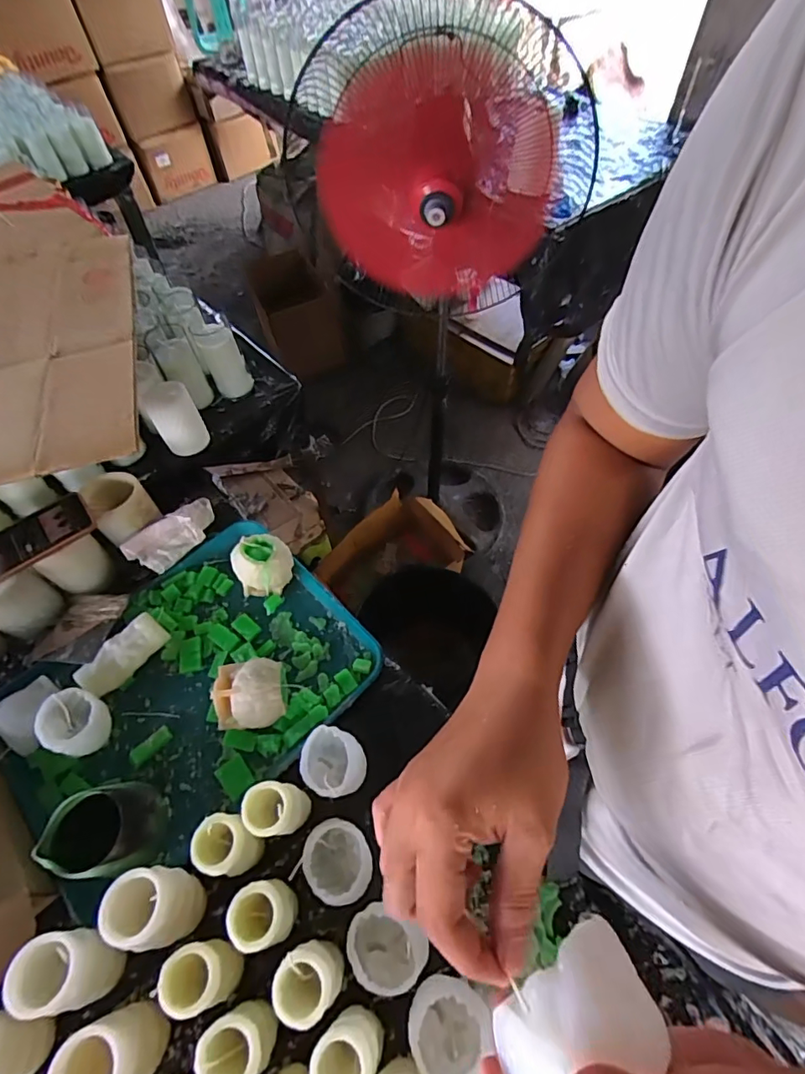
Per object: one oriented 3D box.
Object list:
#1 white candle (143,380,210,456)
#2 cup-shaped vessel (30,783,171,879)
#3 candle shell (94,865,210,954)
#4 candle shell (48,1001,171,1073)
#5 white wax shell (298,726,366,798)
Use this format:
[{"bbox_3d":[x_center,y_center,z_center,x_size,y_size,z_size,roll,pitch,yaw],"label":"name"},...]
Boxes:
[{"bbox_3d":[-0.367,-0.192,0.810,0.070,0.094,0.068,-28,60,-16],"label":"white candle"},{"bbox_3d":[-0.310,0.313,0.533,0.081,0.089,0.091,22,60,15],"label":"cup-shaped vessel"},{"bbox_3d":[-0.246,0.371,0.500,0.067,0.098,0.066,-5,57,-1],"label":"candle shell"},{"bbox_3d":[-0.251,0.450,0.430,0.061,0.082,0.057,-1,57,1],"label":"candle shell"},{"bbox_3d":[-0.081,0.269,0.590,0.074,0.054,0.069,-1,57,1],"label":"white wax shell"}]

